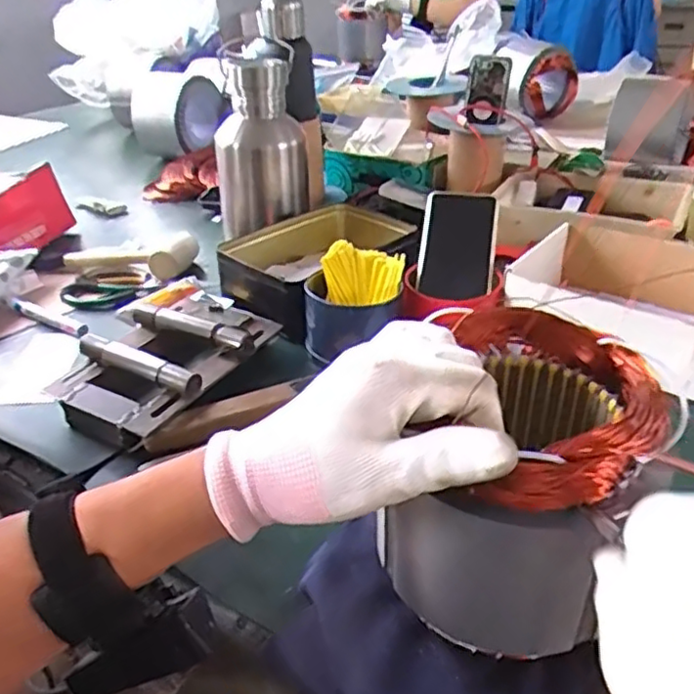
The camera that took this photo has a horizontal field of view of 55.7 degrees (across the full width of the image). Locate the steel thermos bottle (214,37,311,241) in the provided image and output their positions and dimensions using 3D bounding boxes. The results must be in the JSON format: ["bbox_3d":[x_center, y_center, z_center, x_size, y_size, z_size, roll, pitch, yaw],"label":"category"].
[{"bbox_3d":[-0.115,-0.272,0.877,0.097,0.211,0.108,21,41,32],"label":"steel thermos bottle"}]

